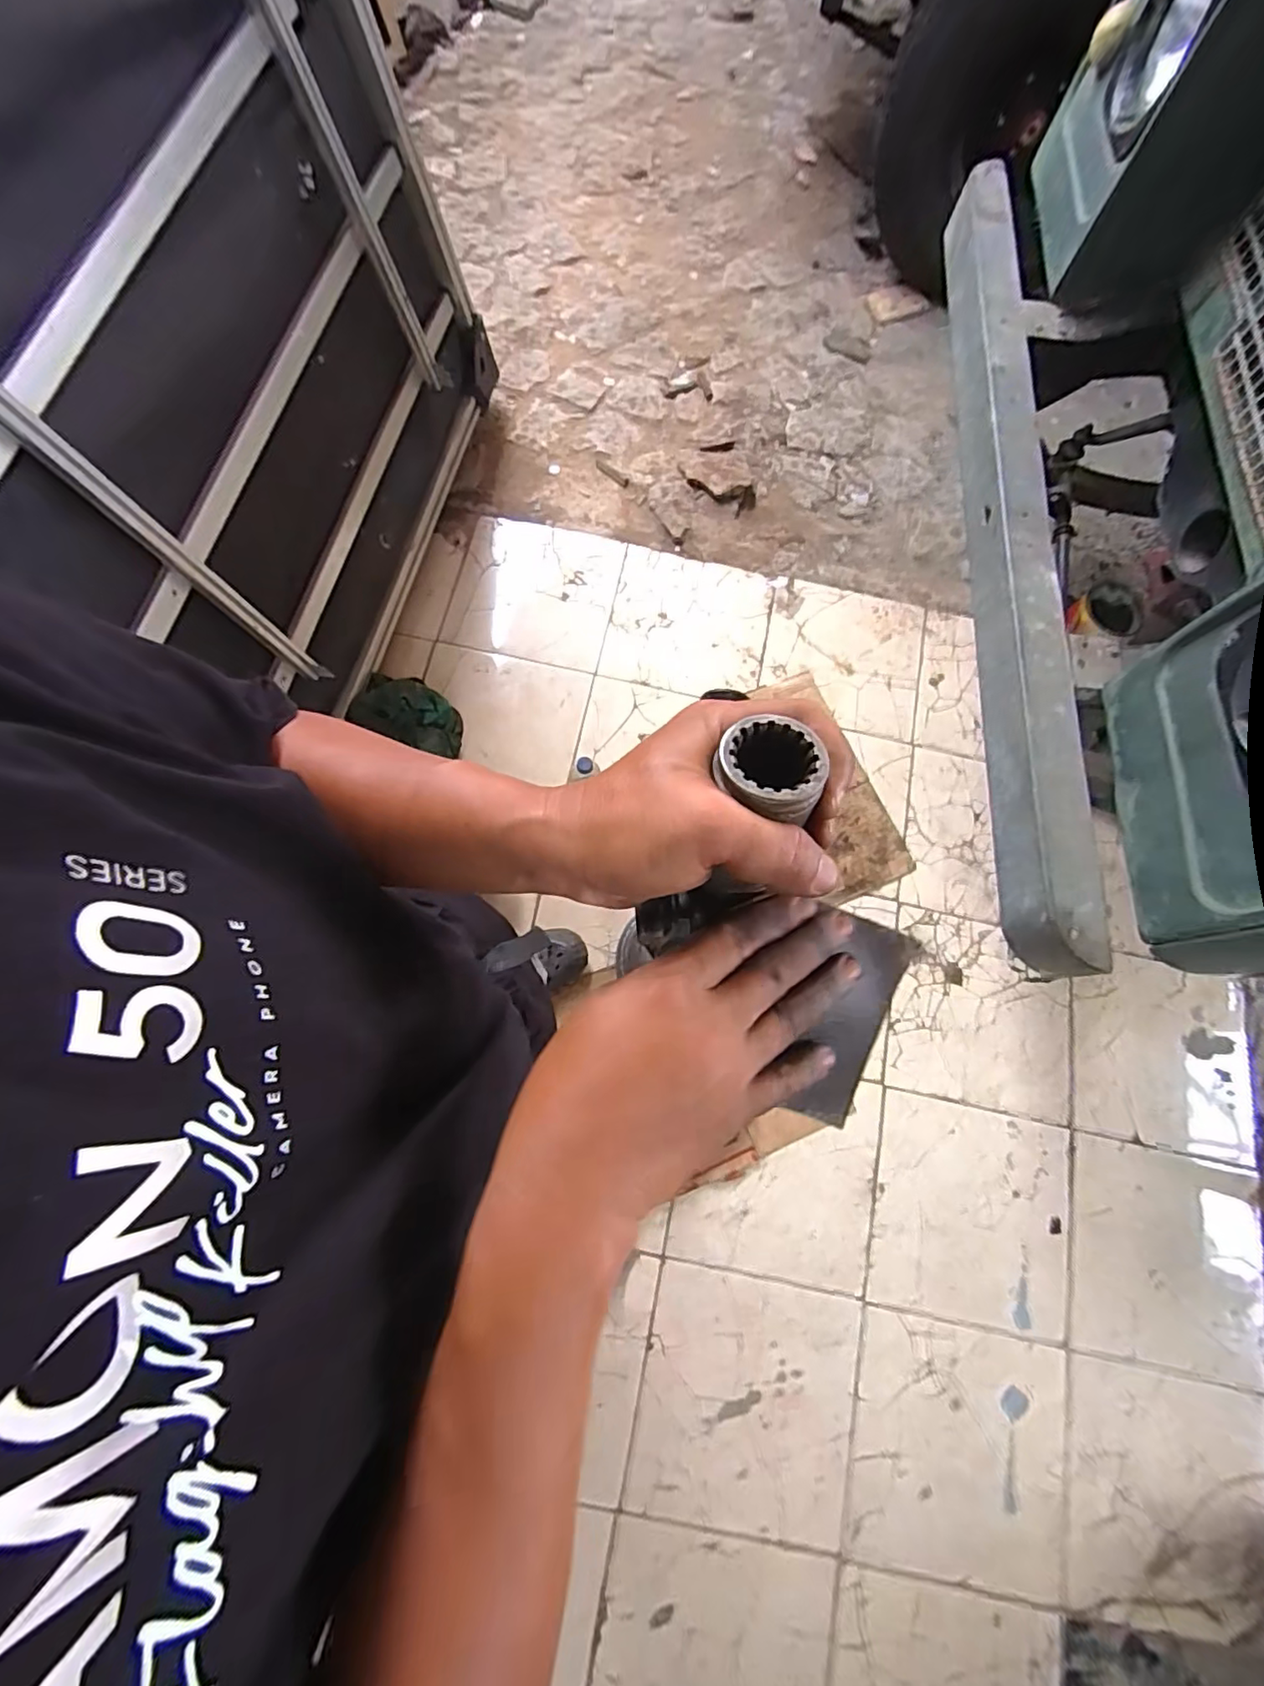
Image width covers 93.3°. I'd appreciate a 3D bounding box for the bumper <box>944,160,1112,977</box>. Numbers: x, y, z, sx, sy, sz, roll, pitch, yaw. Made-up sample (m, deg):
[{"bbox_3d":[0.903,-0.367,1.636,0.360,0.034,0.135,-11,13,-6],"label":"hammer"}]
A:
[{"bbox_3d":[0.614,-0.555,0.982,0.103,0.111,1.509,5,76,0],"label":"bumper"}]

